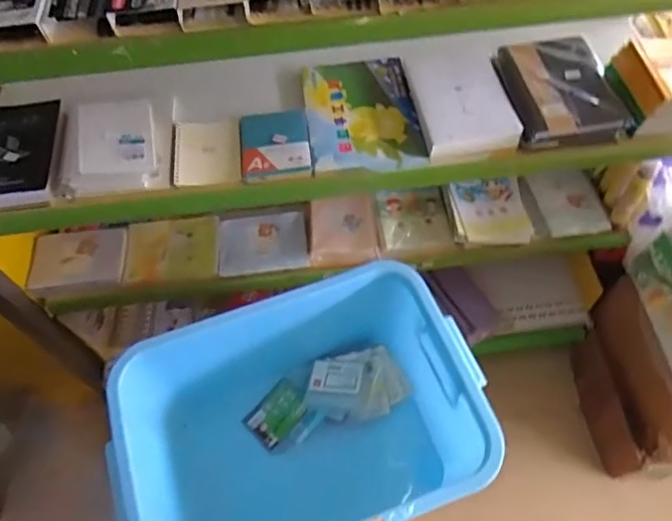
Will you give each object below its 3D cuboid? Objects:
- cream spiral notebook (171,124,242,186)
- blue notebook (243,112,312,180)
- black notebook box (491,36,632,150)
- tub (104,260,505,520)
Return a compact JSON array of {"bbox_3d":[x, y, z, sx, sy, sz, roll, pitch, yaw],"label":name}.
[{"bbox_3d":[-0.215,-0.184,0.929,0.110,0.018,0.151,-7,59,-2],"label":"cream spiral notebook"},{"bbox_3d":[-0.101,-0.197,0.927,0.113,0.015,0.147,-7,59,-2],"label":"blue notebook"},{"bbox_3d":[0.373,-0.291,0.930,0.173,0.046,0.227,-6,59,-1],"label":"black notebook box"},{"bbox_3d":[-0.052,0.267,0.885,0.487,0.344,0.383,-21,60,-10],"label":"tub"}]

